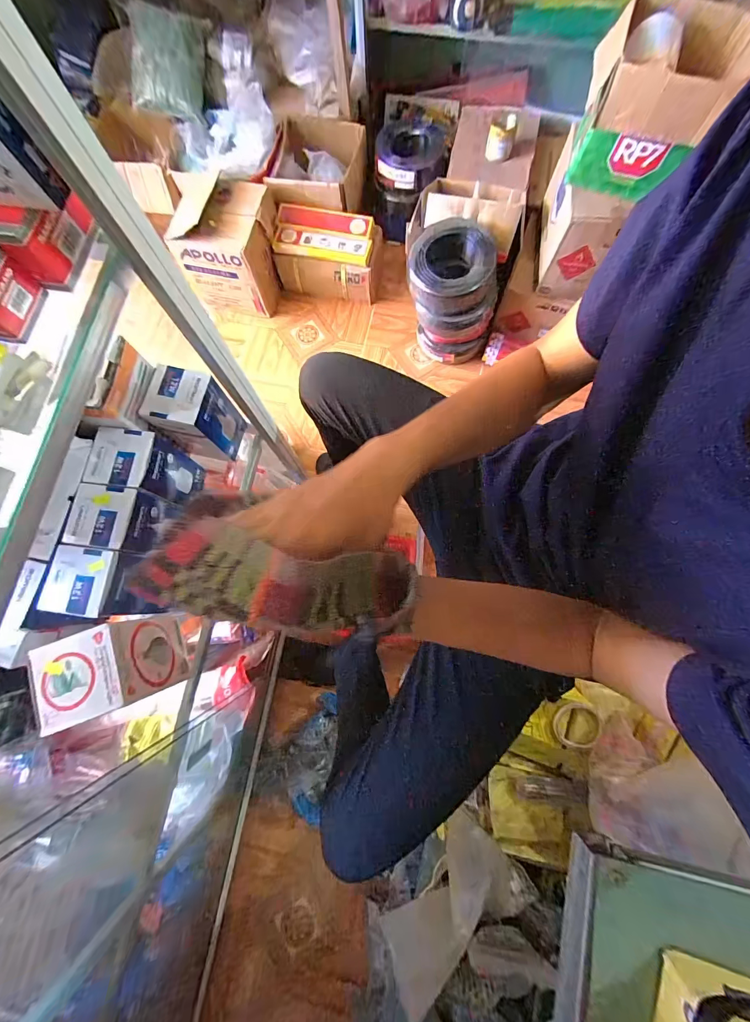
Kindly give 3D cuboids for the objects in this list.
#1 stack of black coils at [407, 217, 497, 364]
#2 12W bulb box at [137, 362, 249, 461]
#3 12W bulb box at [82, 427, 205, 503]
[{"bbox_3d":[0.210,-0.601,1.067,0.216,0.328,0.217,-18,77,-3],"label":"stack of black coils"},{"bbox_3d":[-0.290,-0.153,0.598,0.087,0.157,0.083,7,77,3],"label":"12W bulb box"},{"bbox_3d":[-0.351,-0.061,0.577,0.094,0.145,0.089,16,78,5],"label":"12W bulb box"}]

